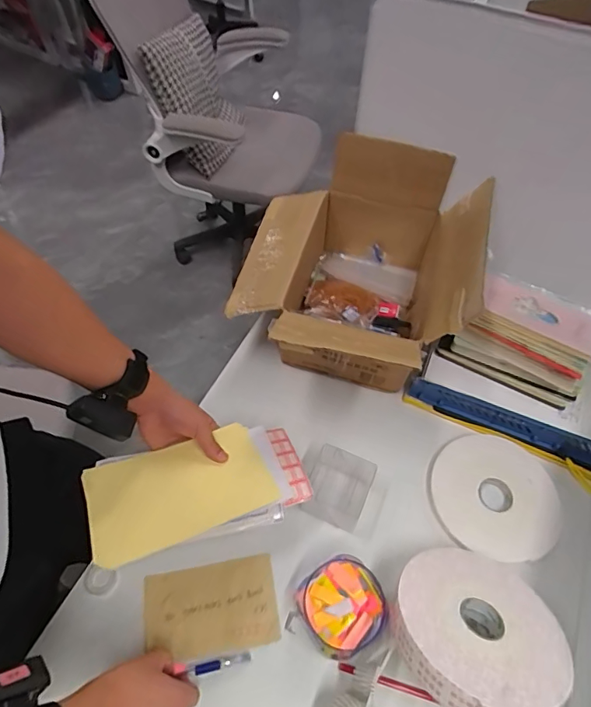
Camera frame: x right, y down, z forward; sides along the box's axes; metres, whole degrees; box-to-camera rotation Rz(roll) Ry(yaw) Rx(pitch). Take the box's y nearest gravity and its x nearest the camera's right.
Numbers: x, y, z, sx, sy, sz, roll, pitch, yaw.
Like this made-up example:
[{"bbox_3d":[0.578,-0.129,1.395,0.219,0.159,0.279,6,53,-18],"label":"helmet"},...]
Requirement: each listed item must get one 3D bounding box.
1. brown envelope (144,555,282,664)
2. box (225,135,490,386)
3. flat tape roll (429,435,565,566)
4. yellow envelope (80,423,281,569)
[{"bbox_3d":[-0.106,0.322,0.582,0.161,0.007,0.099,-8,63,-4],"label":"brown envelope"},{"bbox_3d":[0.084,-0.123,0.718,0.335,0.237,0.371,14,57,7],"label":"box"},{"bbox_3d":[0.287,0.203,0.662,0.175,0.015,0.171,1,56,-2],"label":"flat tape roll"},{"bbox_3d":[-0.141,0.166,0.563,0.210,0.010,0.120,-17,56,-18],"label":"yellow envelope"}]

